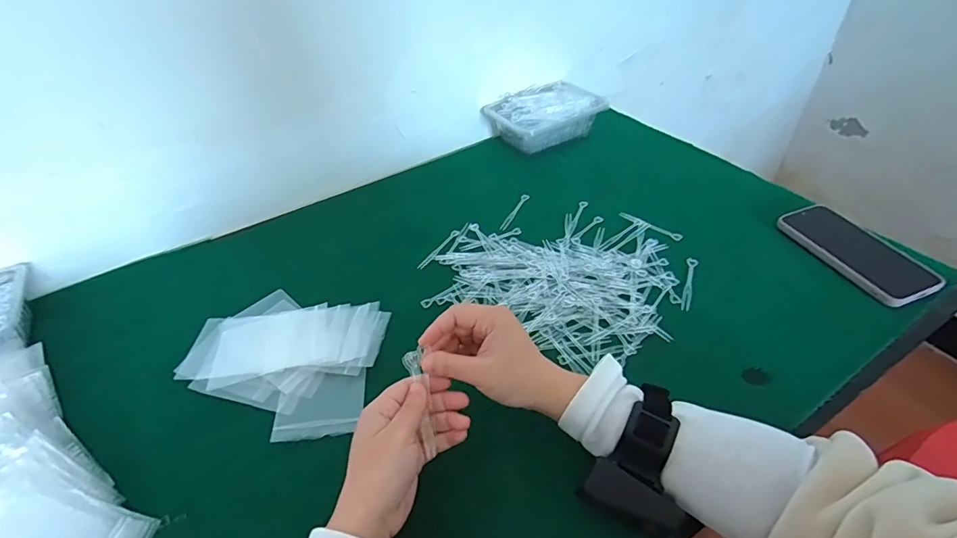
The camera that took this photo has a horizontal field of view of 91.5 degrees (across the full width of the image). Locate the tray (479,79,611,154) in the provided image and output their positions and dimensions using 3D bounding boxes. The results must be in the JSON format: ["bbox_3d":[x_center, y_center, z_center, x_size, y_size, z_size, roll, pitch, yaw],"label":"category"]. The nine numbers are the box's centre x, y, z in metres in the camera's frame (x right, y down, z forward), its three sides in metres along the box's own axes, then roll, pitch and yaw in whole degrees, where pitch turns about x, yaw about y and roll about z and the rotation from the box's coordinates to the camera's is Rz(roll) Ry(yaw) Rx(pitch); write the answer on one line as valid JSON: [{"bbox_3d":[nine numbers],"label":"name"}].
[{"bbox_3d":[0.115,-0.258,0.790,0.177,0.062,0.122,-25,48,-20],"label":"tray"}]

